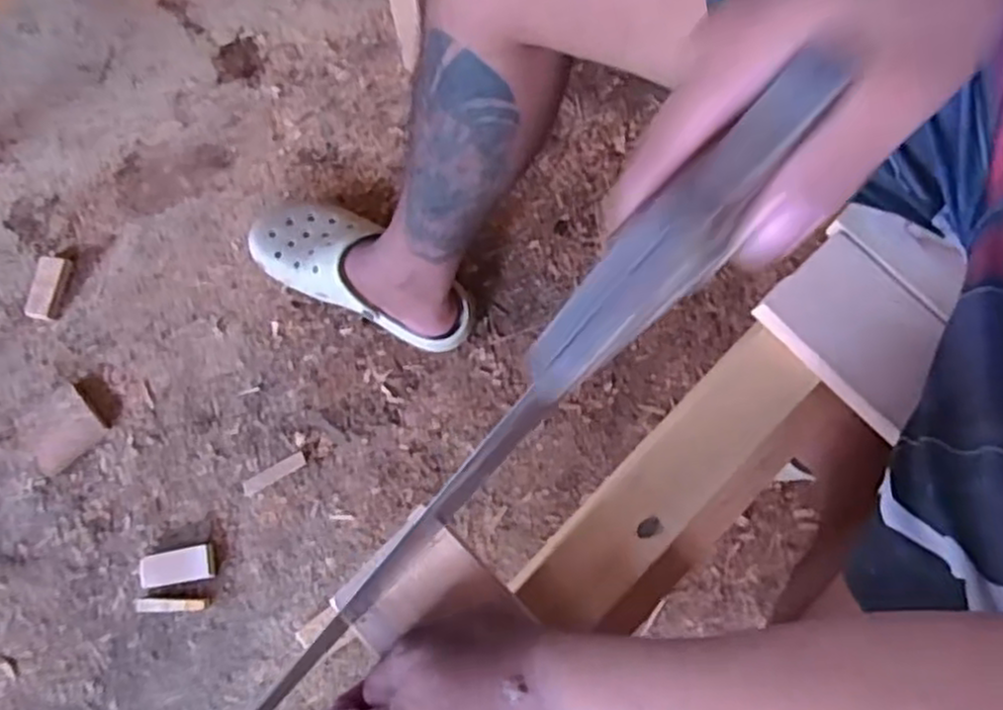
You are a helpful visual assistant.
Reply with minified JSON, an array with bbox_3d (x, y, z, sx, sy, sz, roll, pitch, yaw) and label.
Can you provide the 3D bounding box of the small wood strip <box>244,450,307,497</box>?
[{"bbox_3d":[-0.261,0.137,0.859,0.077,0.008,0.019,-30,69,-4],"label":"small wood strip"}]

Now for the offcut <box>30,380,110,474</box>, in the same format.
[{"bbox_3d":[-0.511,0.084,0.869,0.090,0.018,0.072,-40,80,-7],"label":"offcut"}]

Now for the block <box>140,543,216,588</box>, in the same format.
[{"bbox_3d":[-0.360,0.234,0.831,0.078,0.020,0.038,-11,78,-1],"label":"block"}]

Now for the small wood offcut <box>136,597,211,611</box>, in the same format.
[{"bbox_3d":[-0.361,0.274,0.823,0.078,0.015,0.014,0,78,1],"label":"small wood offcut"}]

